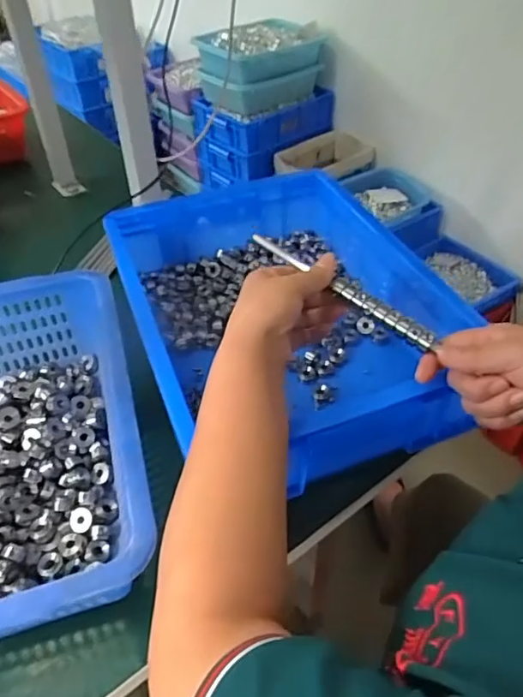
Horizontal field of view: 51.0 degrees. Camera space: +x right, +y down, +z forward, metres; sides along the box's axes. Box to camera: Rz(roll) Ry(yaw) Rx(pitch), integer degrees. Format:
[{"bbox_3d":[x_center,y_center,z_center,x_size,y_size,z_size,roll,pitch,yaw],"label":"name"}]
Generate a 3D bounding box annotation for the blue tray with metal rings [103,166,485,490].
[{"bbox_3d":[0.023,-0.047,0.617,0.284,0.111,0.406,-16,46,-15],"label":"blue tray with metal rings"}]

